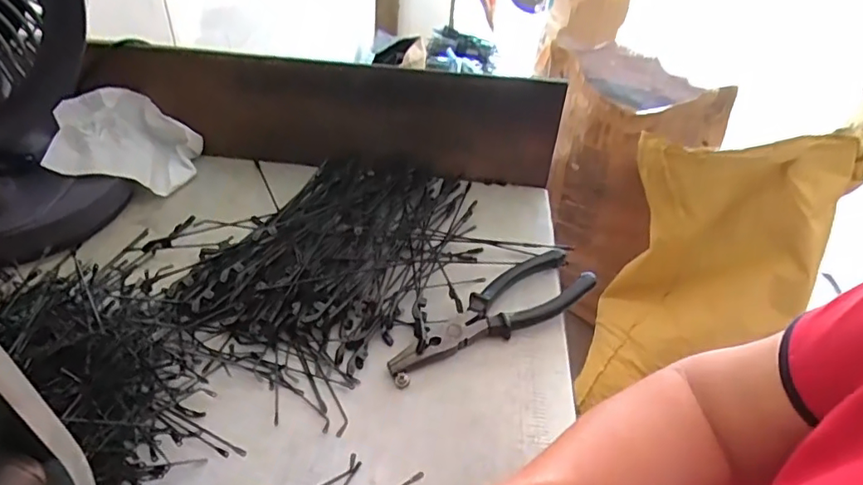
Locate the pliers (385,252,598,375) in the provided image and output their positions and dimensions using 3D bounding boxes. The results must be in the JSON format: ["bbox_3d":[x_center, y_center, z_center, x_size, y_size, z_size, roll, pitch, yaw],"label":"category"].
[{"bbox_3d":[0.051,0.057,0.420,0.180,0.019,0.052,-25,49,-31],"label":"pliers"}]

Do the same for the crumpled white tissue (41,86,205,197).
[{"bbox_3d":[-0.283,-0.091,0.516,0.118,0.072,0.093,-13,43,-21],"label":"crumpled white tissue"}]

